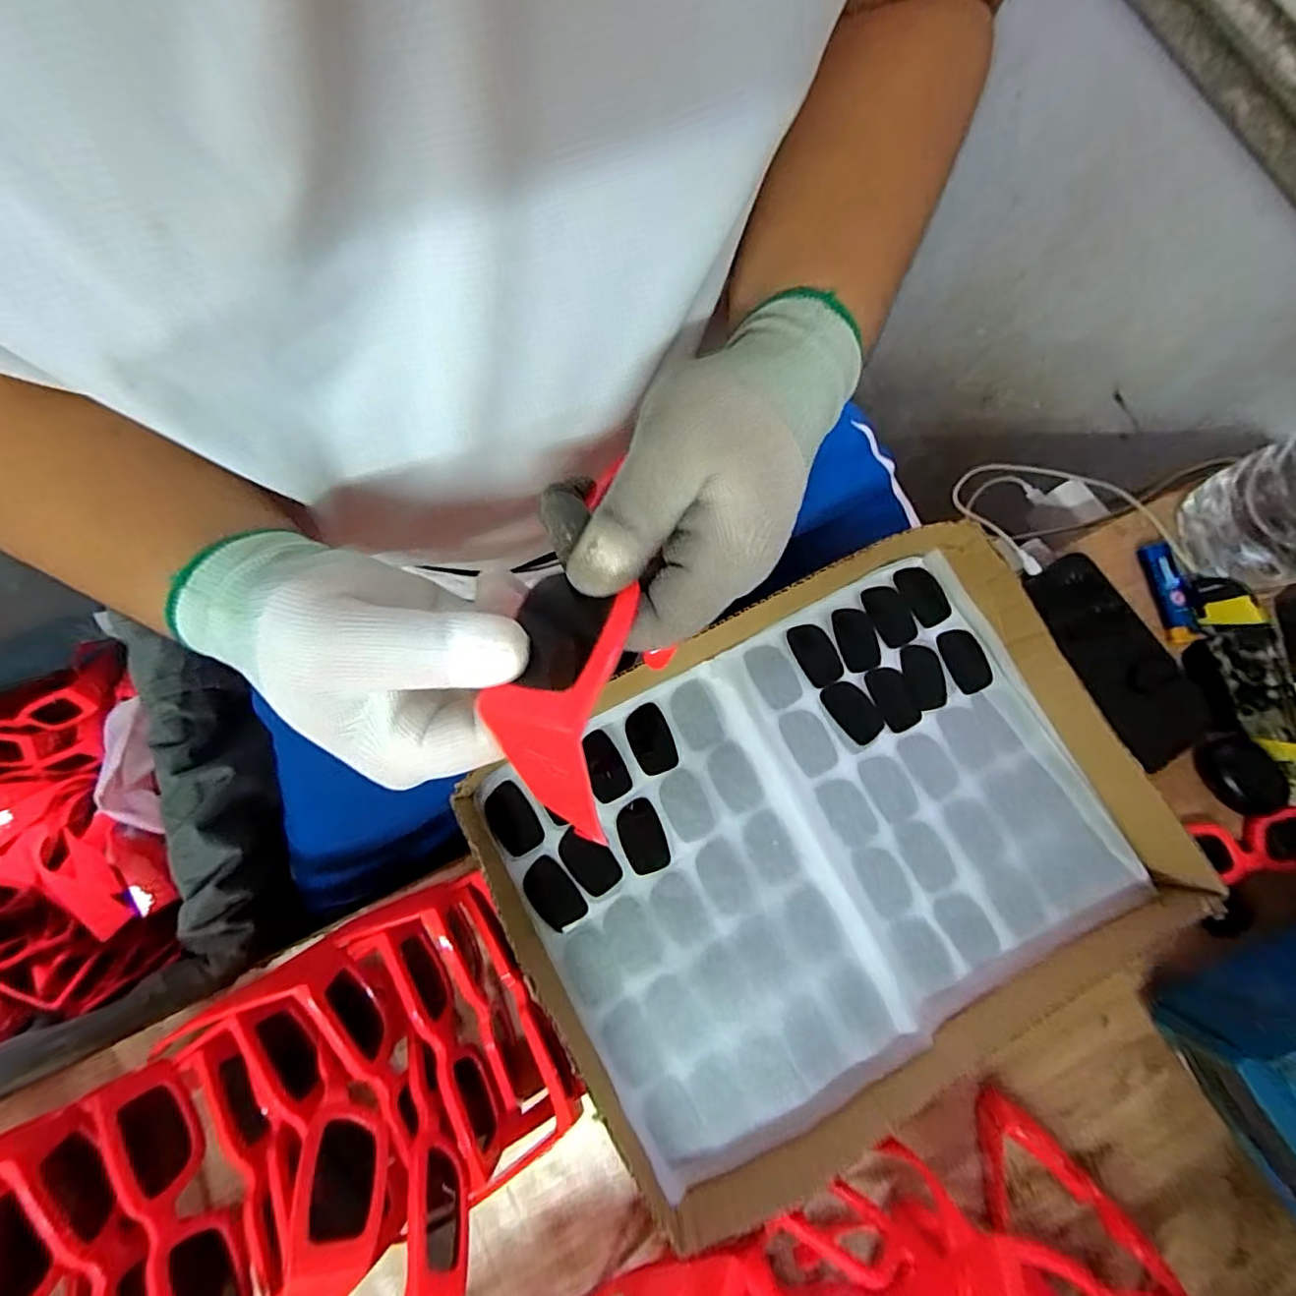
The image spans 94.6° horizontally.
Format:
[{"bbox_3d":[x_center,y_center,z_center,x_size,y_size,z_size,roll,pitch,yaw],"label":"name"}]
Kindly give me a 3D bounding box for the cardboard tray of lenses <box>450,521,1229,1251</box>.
[{"bbox_3d":[0.114,0.129,0.405,0.406,0.055,0.322,-26,80,-6],"label":"cardboard tray of lenses"}]

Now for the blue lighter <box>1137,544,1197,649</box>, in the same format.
[{"bbox_3d":[0.413,-0.043,0.473,0.023,0.012,0.082,-5,78,-2],"label":"blue lighter"}]

